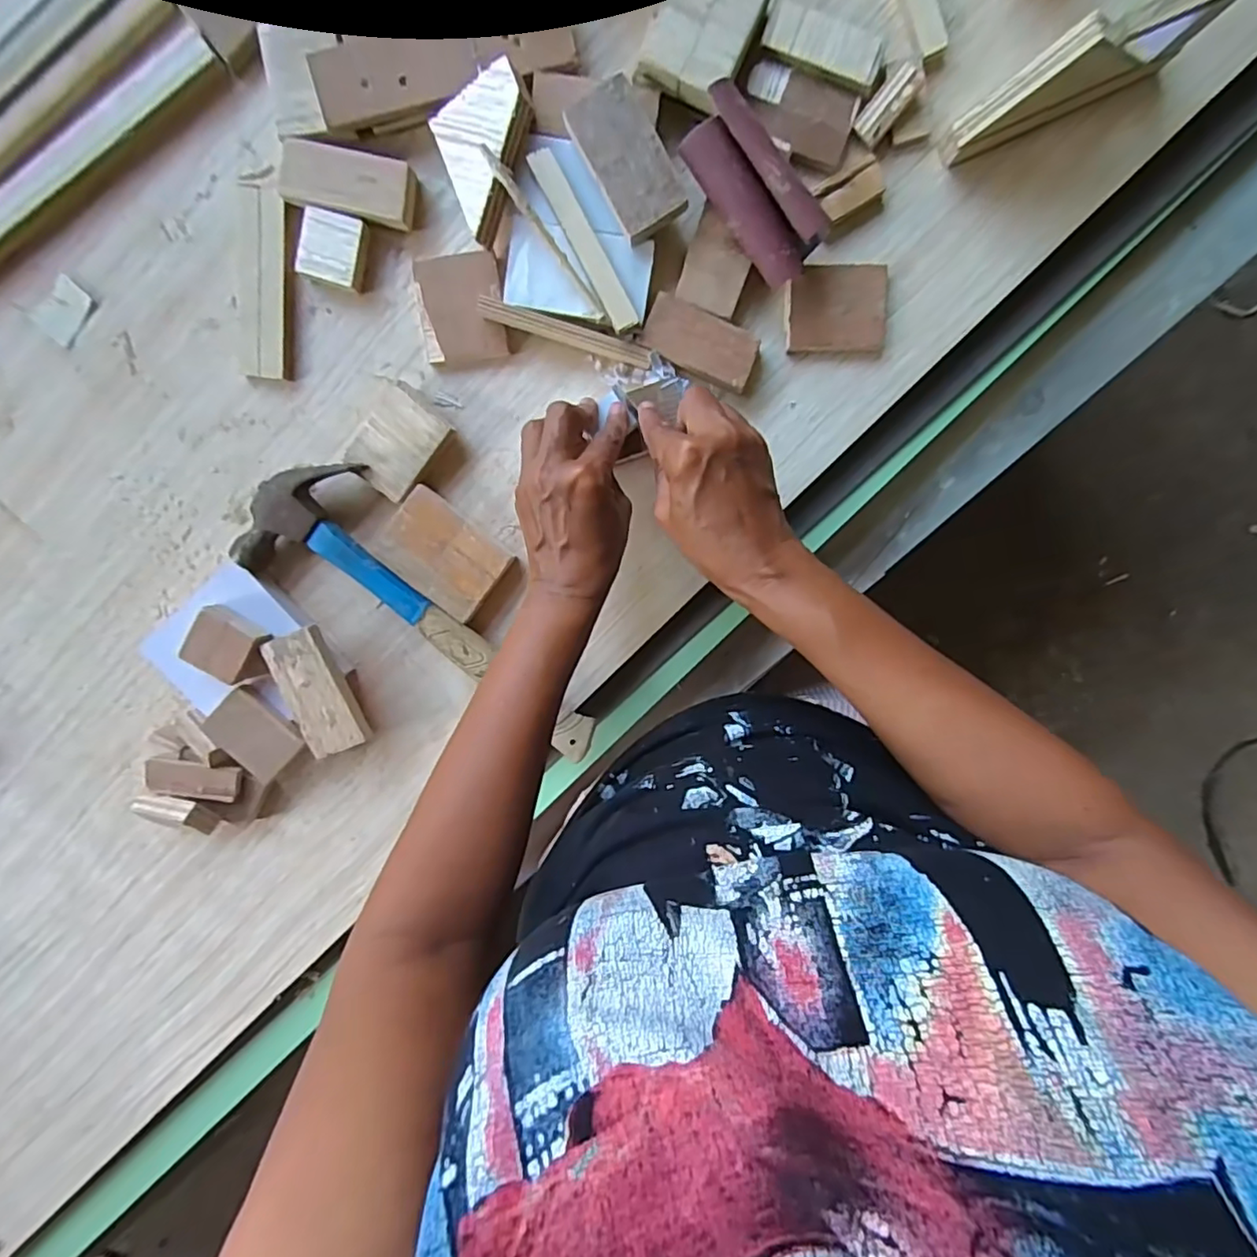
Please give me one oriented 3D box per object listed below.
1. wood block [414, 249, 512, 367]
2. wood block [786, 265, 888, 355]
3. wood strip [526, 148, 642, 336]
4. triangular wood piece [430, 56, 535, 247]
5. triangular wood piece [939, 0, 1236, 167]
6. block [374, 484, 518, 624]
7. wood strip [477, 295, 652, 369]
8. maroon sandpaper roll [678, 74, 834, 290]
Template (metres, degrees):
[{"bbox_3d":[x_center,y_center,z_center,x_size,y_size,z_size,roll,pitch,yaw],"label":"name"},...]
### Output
[{"bbox_3d":[-0.113,-0.215,0.408,0.055,0.010,0.064,-8,99,2],"label":"wood block"},{"bbox_3d":[0.137,-0.209,0.398,0.063,0.007,0.051,0,100,1],"label":"wood block"},{"bbox_3d":[-0.028,-0.241,0.377,0.015,0.005,0.113,-27,97,11],"label":"wood strip"},{"bbox_3d":[-0.081,-0.291,0.371,0.062,0.022,0.077,-22,99,5],"label":"triangular wood piece"},{"bbox_3d":[0.259,-0.317,0.343,0.127,0.069,0.020,-21,99,4],"label":"triangular wood piece"},{"bbox_3d":[-0.130,-0.052,0.431,0.084,0.021,0.060,38,98,-5],"label":"block"},{"bbox_3d":[-0.041,-0.195,0.396,0.115,0.011,0.012,16,100,-2],"label":"wood strip"},{"bbox_3d":[0.076,-0.264,0.364,0.044,0.020,0.102,-36,99,32],"label":"maroon sandpaper roll"}]

